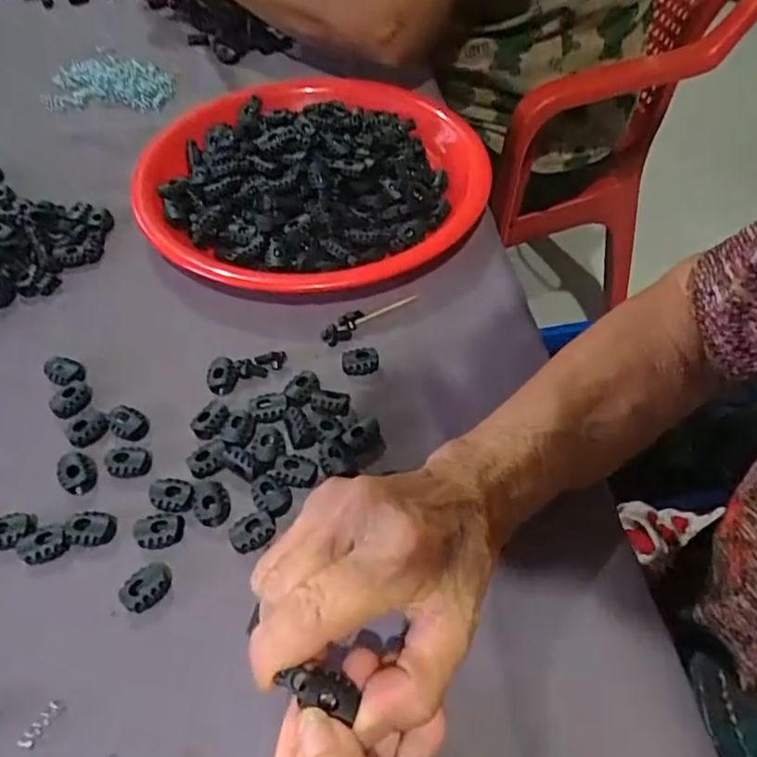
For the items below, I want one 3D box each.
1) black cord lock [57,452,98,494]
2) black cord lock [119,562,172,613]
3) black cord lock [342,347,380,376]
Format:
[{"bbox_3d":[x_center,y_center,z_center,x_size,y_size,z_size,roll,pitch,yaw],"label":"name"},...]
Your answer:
[{"bbox_3d":[-0.158,0.049,0.326,0.018,0.006,0.024,-25,55,-17],"label":"black cord lock"},{"bbox_3d":[-0.108,0.097,0.289,0.024,0.008,0.018,-38,59,-25],"label":"black cord lock"},{"bbox_3d":[-0.011,-0.011,0.372,0.022,0.007,0.018,-9,51,-5],"label":"black cord lock"}]

